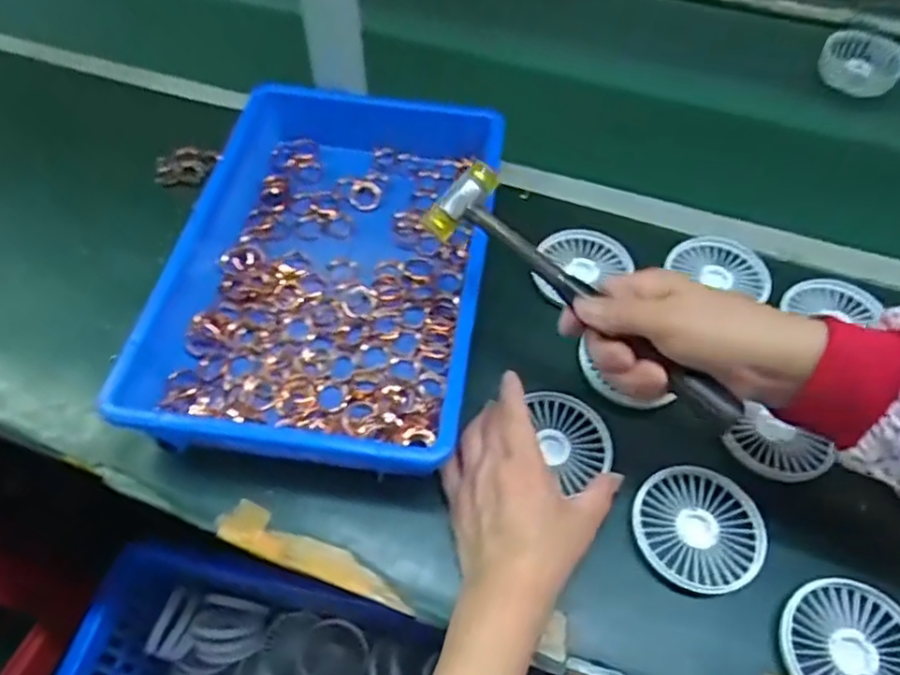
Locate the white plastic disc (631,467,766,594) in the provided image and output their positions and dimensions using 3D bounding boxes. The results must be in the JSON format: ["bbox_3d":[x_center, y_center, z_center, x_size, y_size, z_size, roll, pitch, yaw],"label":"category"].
[{"bbox_3d":[0.177,0.134,0.469,0.090,0.010,0.086,1,54,-1],"label":"white plastic disc"}]

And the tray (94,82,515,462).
[{"bbox_3d":[-0.099,-0.064,0.557,0.250,0.075,0.347,7,54,4],"label":"tray"}]

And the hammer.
[{"bbox_3d":[0.081,-0.028,0.417,0.047,0.035,0.235,-39,68,-24],"label":"hammer"}]

